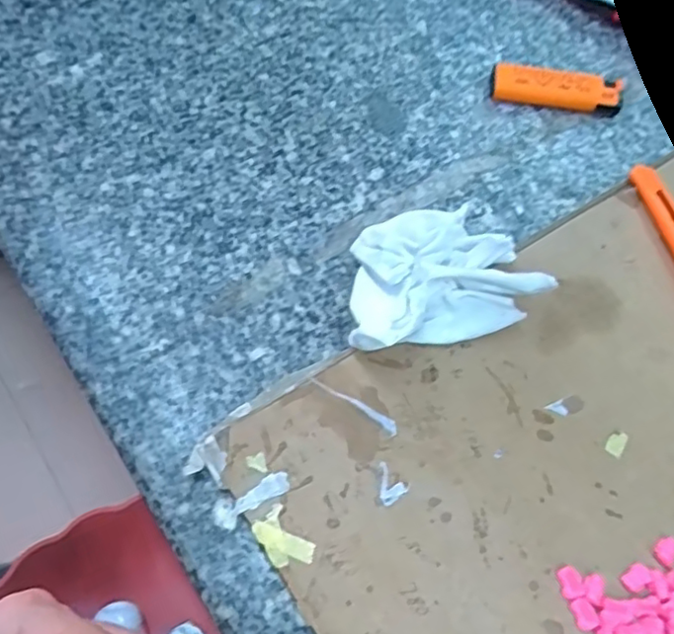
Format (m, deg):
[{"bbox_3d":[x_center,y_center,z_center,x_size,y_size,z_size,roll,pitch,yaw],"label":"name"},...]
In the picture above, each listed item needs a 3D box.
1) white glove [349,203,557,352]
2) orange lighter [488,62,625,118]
[{"bbox_3d":[0.043,-0.021,0.313,0.097,0.044,0.076,-17,64,-12],"label":"white glove"},{"bbox_3d":[0.138,-0.142,0.399,0.080,0.017,0.018,9,62,2],"label":"orange lighter"}]

